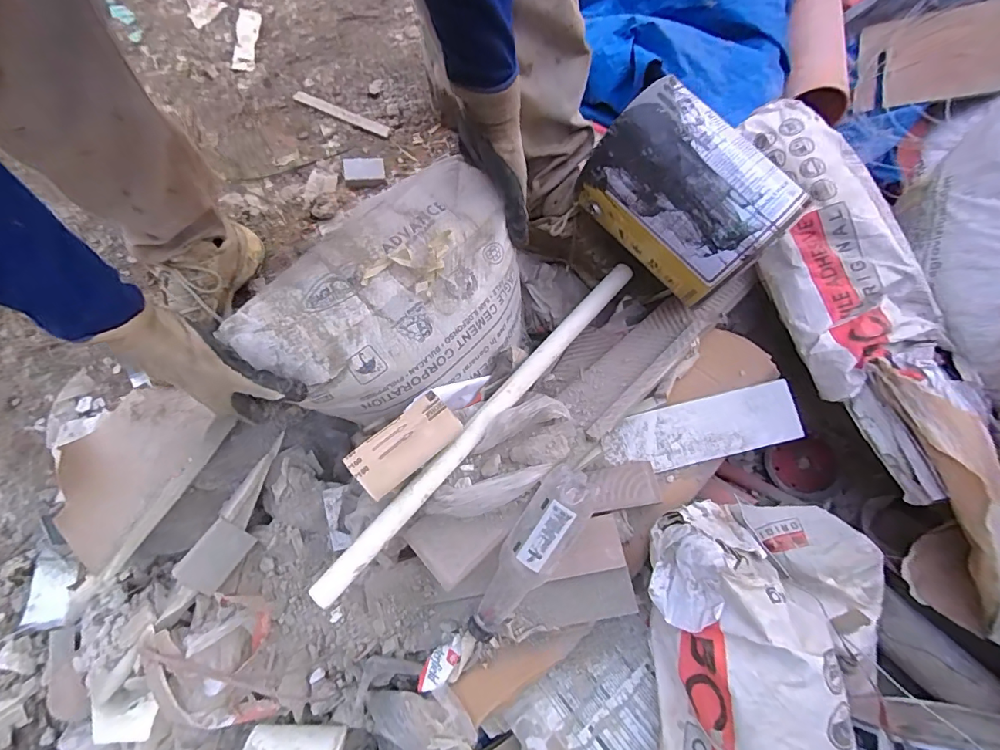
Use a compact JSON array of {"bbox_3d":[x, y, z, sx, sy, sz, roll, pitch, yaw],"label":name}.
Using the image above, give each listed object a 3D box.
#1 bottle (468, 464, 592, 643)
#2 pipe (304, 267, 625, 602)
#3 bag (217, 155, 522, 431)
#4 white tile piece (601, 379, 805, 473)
[{"bbox_3d":[0.027,0.184,0.466,0.055,0.044,0.193,31,101,10],"label":"bottle"},{"bbox_3d":[-0.006,0.038,0.527,0.028,0.020,0.511,40,73,11],"label":"pipe"},{"bbox_3d":[-0.107,-0.082,0.538,0.226,0.101,0.309,41,72,14],"label":"bag"},{"bbox_3d":[0.239,0.066,0.554,0.224,0.008,0.072,-14,80,2],"label":"white tile piece"}]

